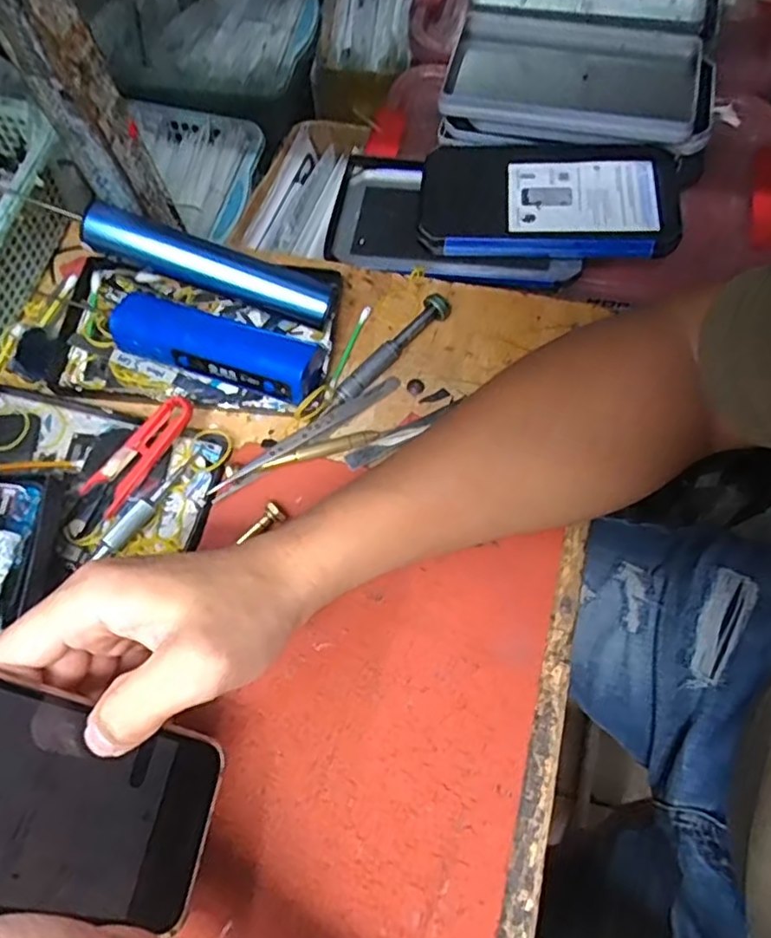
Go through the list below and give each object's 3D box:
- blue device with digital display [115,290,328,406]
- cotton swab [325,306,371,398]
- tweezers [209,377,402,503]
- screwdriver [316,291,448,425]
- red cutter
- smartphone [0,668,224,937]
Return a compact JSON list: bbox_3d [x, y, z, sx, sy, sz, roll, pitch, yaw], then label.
[{"bbox_3d":[-0.106,-0.075,0.400,0.131,0.034,0.039,16,71,8],"label":"blue device with digital display"},{"bbox_3d":[-0.025,-0.078,0.414,0.007,0.006,0.073,19,72,10],"label":"cotton swab"},{"bbox_3d":[-0.047,-0.022,0.382,0.132,0.014,0.011,-35,72,-10],"label":"tweezers"},{"bbox_3d":[-0.002,-0.072,0.405,0.113,0.019,0.014,-44,73,-12],"label":"screwdriver"},{"bbox_3d":[-0.148,-0.010,0.384,0.024,0.012,0.081,38,85,13],"label":"red cutter"},{"bbox_3d":[-0.130,0.121,0.236,0.151,0.005,0.069,36,47,-33],"label":"smartphone"}]

